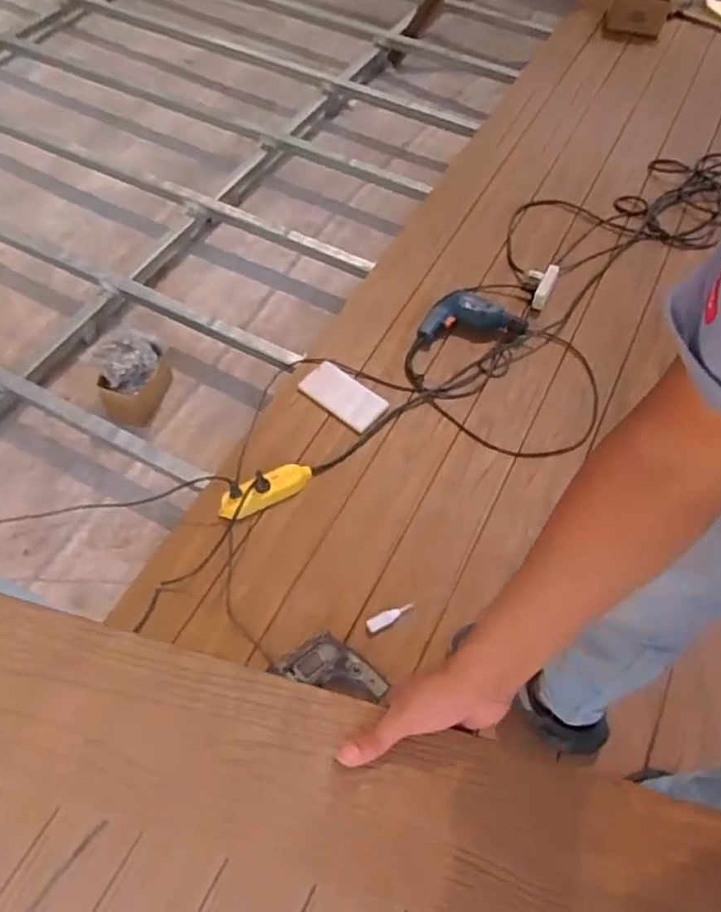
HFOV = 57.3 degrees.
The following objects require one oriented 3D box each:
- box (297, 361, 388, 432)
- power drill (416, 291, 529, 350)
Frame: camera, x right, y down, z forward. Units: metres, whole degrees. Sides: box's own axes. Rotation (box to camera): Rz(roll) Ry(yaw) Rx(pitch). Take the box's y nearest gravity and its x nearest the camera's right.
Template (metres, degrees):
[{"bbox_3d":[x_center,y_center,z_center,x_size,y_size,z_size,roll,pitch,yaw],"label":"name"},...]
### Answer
[{"bbox_3d":[-0.042,-0.142,1.550,0.198,0.016,0.111,33,61,18],"label":"box"},{"bbox_3d":[0.271,-0.351,1.671,0.286,0.054,0.128,-11,58,-9],"label":"power drill"}]

